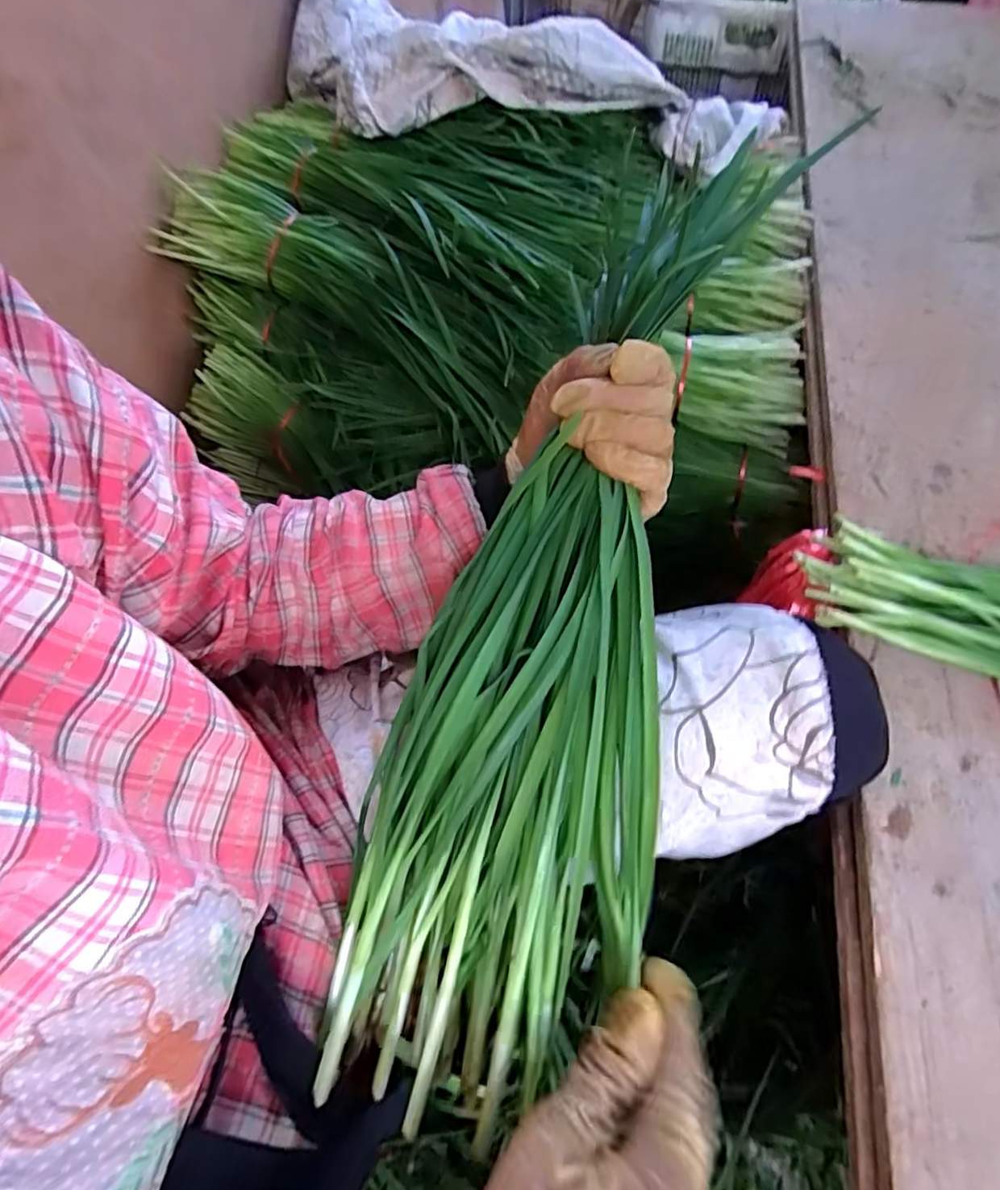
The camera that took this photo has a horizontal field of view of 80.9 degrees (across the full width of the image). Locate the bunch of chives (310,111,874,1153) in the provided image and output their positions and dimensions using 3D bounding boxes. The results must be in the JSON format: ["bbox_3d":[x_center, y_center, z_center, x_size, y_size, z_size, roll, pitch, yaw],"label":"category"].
[{"bbox_3d":[0.038,0.001,0.295,0.132,0.084,0.466,16,79,12],"label":"bunch of chives"}]

